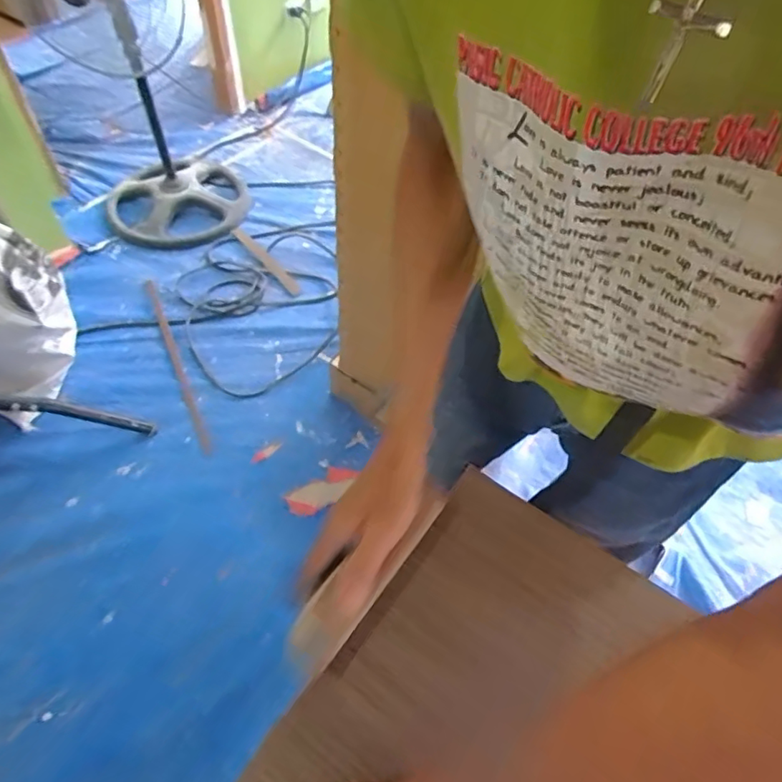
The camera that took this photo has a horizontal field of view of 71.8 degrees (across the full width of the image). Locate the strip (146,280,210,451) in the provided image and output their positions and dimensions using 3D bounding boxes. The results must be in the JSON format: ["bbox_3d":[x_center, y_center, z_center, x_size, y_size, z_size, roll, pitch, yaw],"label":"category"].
[{"bbox_3d":[-0.592,-0.104,1.474,0.026,0.022,0.632,-20,57,-19],"label":"strip"}]

